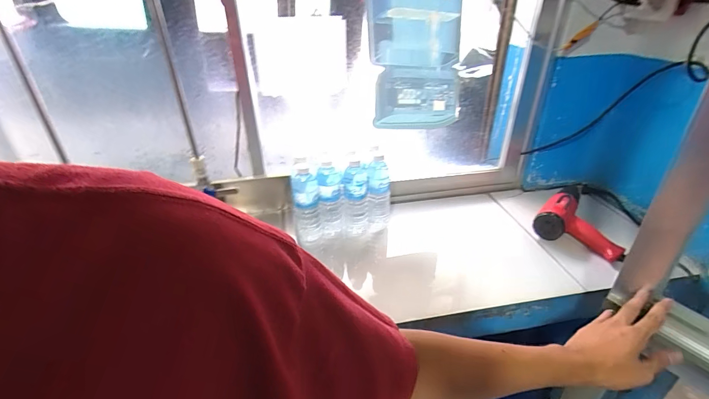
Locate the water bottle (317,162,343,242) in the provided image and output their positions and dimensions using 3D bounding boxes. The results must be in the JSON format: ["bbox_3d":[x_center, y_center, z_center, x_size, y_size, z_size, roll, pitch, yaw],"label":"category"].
[{"bbox_3d":[-0.062,0.000,0.883,0.068,0.175,0.076,-4,31,-5],"label":"water bottle"}]

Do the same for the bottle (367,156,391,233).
[{"bbox_3d":[0.061,-0.003,0.904,0.058,0.197,0.055,1,31,4],"label":"bottle"}]

